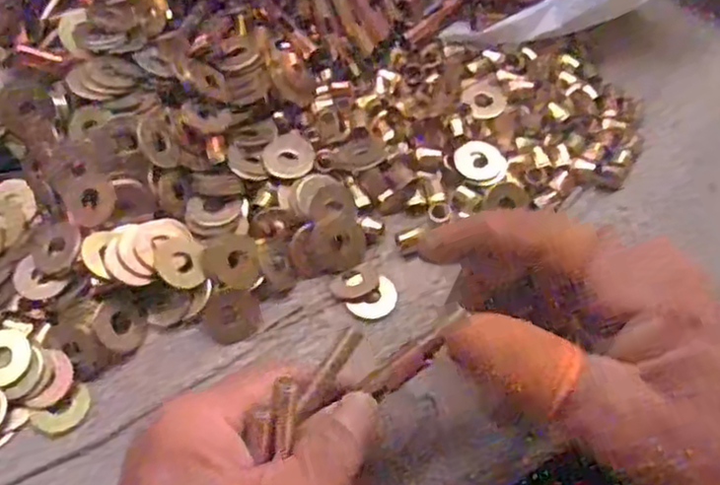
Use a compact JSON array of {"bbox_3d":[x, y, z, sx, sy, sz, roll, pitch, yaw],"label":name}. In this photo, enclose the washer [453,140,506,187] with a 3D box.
[{"bbox_3d":[0.053,-0.035,0.314,0.021,0.004,0.022,0,59,-1],"label":"washer"}]

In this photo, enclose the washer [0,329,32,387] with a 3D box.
[{"bbox_3d":[-0.131,0.041,0.263,0.021,0.004,0.020,24,61,13],"label":"washer"}]

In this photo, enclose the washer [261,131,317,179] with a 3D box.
[{"bbox_3d":[-0.030,-0.037,0.307,0.021,0.004,0.024,5,59,2],"label":"washer"}]

